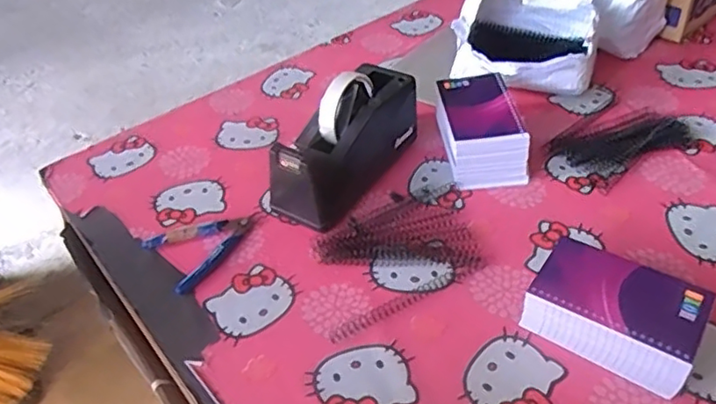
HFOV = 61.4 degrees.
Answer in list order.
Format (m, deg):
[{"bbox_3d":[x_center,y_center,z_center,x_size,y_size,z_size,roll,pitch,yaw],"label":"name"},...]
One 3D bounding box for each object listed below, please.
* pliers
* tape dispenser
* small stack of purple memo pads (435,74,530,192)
[{"bbox_3d":[-0.154,0.043,0.642,0.118,0.011,0.087,-29,47,-24],"label":"pliers"},{"bbox_3d":[-0.017,-0.076,0.685,0.090,0.113,0.202,20,48,26],"label":"tape dispenser"},{"bbox_3d":[0.142,-0.091,0.723,0.089,0.063,0.149,-5,42,0],"label":"small stack of purple memo pads"}]

